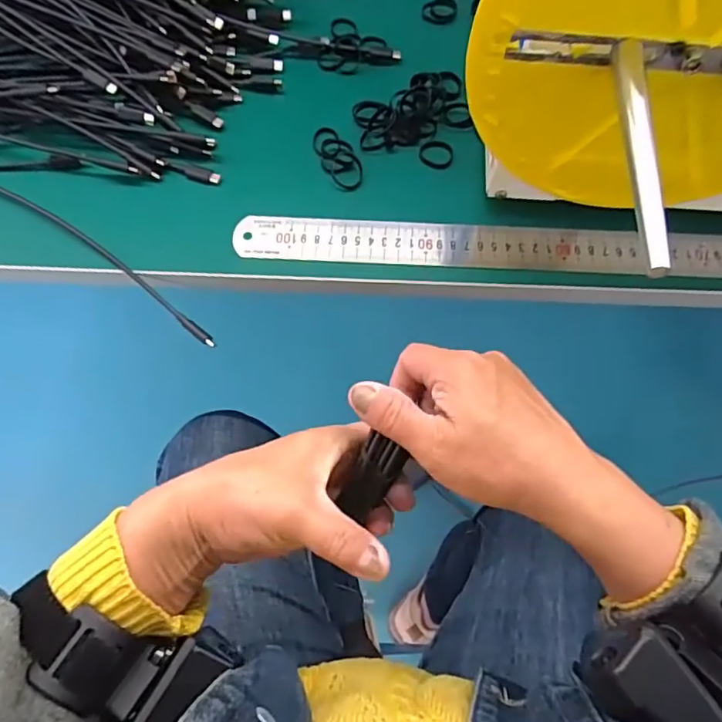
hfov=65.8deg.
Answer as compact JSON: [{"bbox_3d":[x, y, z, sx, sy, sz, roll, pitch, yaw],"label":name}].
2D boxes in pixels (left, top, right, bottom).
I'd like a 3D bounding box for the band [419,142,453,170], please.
[{"bbox_3d":[0.060,-0.164,0.442,0.027,0.005,0.025,0,65,0],"label":"band"}]

